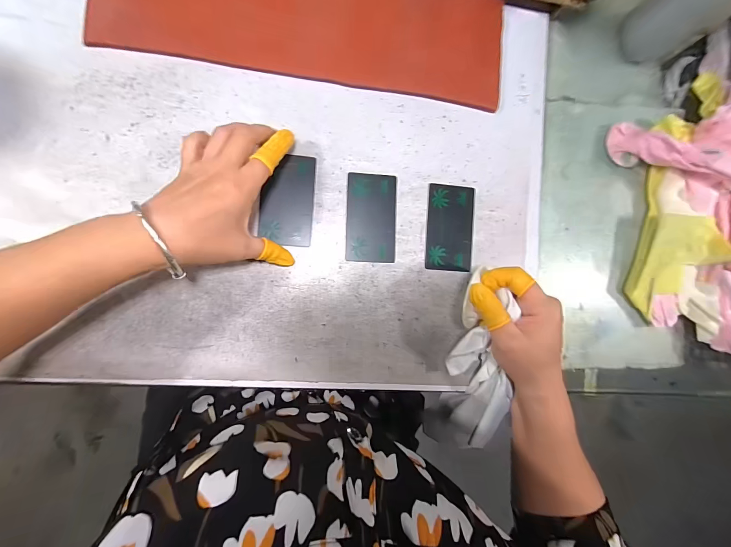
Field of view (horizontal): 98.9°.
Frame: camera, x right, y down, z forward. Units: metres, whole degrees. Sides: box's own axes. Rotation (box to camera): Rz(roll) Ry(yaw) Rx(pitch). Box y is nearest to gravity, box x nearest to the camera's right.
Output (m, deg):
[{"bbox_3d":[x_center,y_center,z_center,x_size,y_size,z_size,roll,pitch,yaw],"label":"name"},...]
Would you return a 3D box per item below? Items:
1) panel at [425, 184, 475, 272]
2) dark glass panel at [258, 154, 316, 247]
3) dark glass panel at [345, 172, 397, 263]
[{"bbox_3d":[0.086,-0.046,0.315,0.048,0.004,0.085,5,87,-9],"label":"panel"},{"bbox_3d":[-0.073,-0.070,0.294,0.047,0.004,0.084,4,87,-9],"label":"dark glass panel"},{"bbox_3d":[0.006,-0.055,0.304,0.048,0.004,0.085,2,88,-9],"label":"dark glass panel"}]

